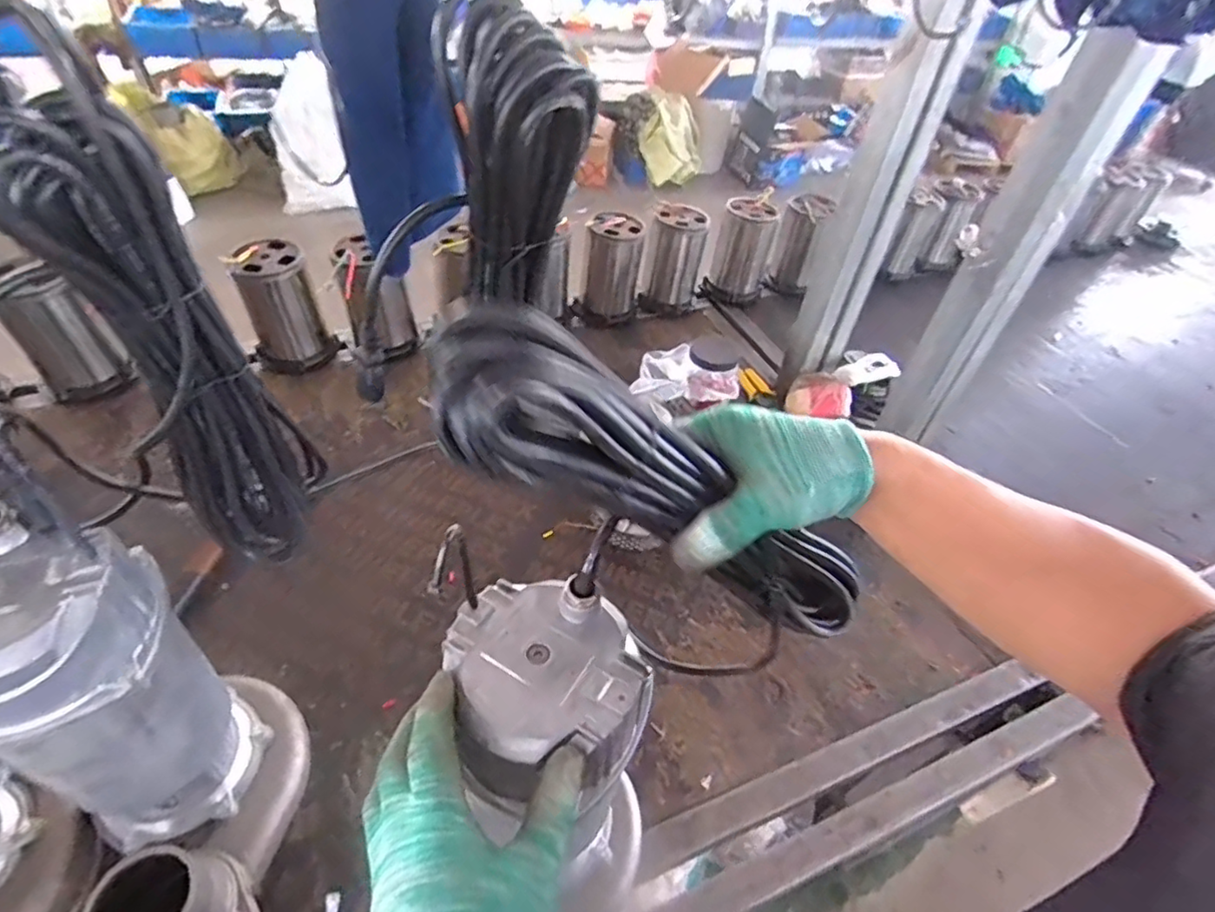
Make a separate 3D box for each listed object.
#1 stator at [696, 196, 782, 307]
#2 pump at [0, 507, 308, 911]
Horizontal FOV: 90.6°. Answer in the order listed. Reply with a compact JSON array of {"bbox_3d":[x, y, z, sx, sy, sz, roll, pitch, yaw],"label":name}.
[{"bbox_3d":[0.307,-0.481,1.395,0.135,0.215,0.135,13,45,6],"label":"stator"},{"bbox_3d":[-0.337,0.223,0.442,0.153,0.319,0.223,-24,52,-27],"label":"pump"}]

